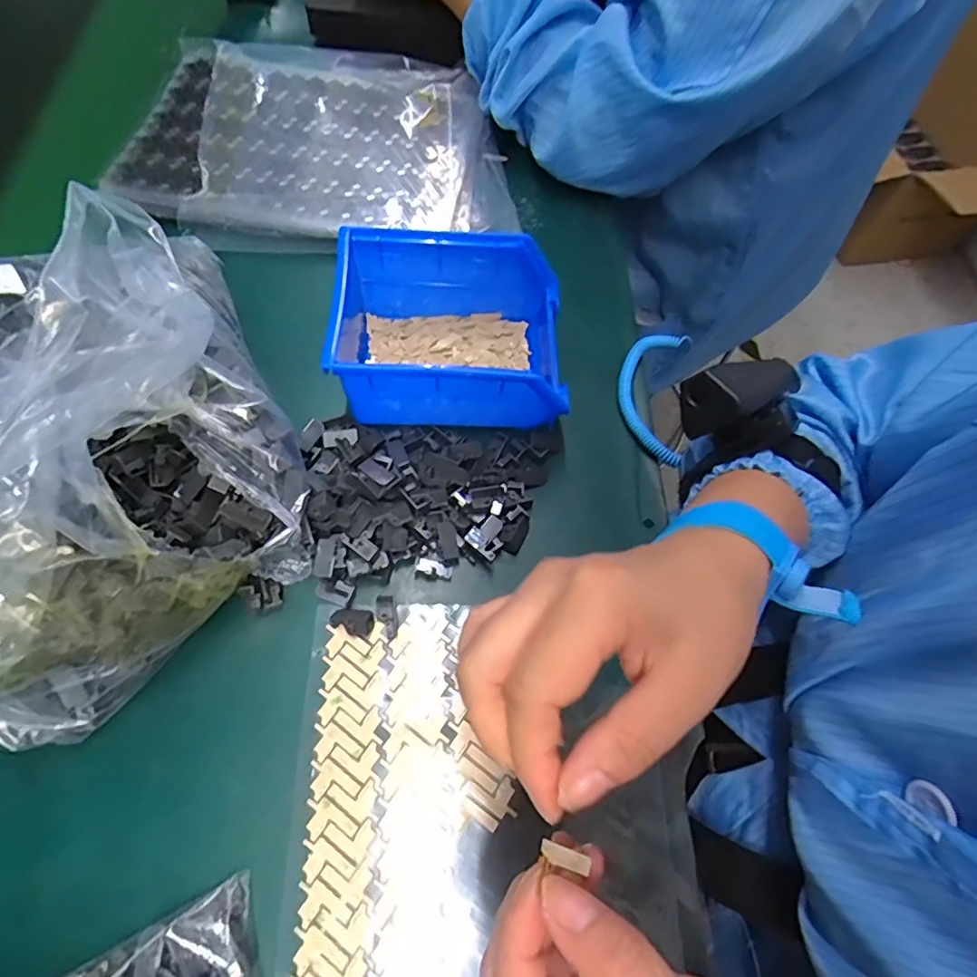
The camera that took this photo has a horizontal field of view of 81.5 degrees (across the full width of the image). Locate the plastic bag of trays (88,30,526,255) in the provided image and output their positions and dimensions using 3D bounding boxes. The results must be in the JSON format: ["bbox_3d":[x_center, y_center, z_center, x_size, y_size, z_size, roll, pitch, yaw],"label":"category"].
[{"bbox_3d":[-0.131,-0.282,0.461,0.293,0.028,0.234,0,65,-2],"label":"plastic bag of trays"}]

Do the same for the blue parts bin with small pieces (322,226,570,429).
[{"bbox_3d":[-0.024,-0.097,0.351,0.140,0.062,0.105,0,65,-2],"label":"blue parts bin with small pieces"}]

